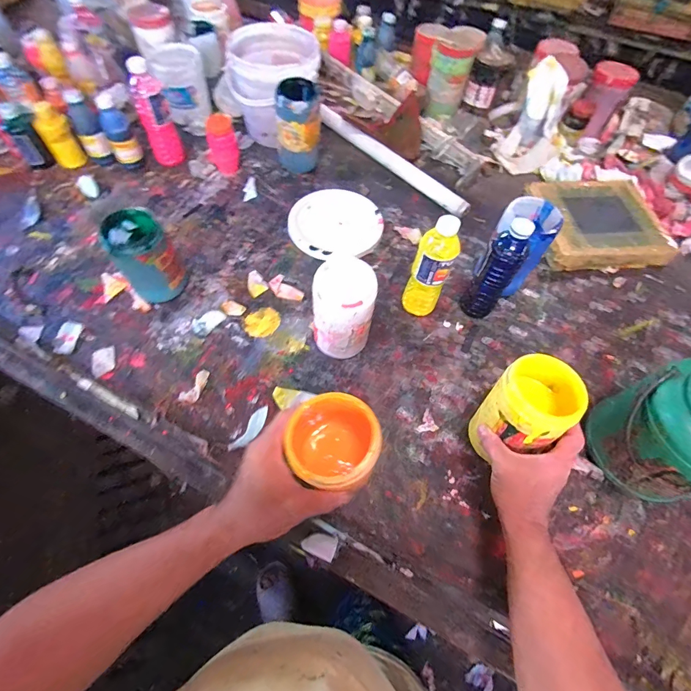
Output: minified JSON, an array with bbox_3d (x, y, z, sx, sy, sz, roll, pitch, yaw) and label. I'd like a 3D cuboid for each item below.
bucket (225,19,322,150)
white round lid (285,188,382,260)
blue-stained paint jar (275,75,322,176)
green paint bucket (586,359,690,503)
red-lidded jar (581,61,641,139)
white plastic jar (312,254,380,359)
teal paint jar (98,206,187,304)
[{"bbox_3d":[-0.158,-0.598,0.880,0.208,0.181,0.204,1,63,-1],"label":"bucket"},{"bbox_3d":[-0.023,-0.267,0.808,0.200,0.013,0.202,2,61,-3],"label":"white round lid"},{"bbox_3d":[-0.105,-0.485,0.834,0.099,0.159,0.101,-3,63,-3],"label":"blue-stained paint jar"},{"bbox_3d":[0.451,0.123,0.507,0.142,0.204,0.143,1,62,-2],"label":"green paint bucket"},{"bbox_3d":[0.628,-0.603,0.926,0.097,0.139,0.108,34,66,15],"label":"red-lidded jar"},{"bbox_3d":[-0.003,-0.051,0.595,0.091,0.187,0.083,1,63,-1],"label":"white plastic jar"},{"bbox_3d":[-0.348,-0.156,0.658,0.097,0.145,0.103,1,63,-1],"label":"teal paint jar"}]

